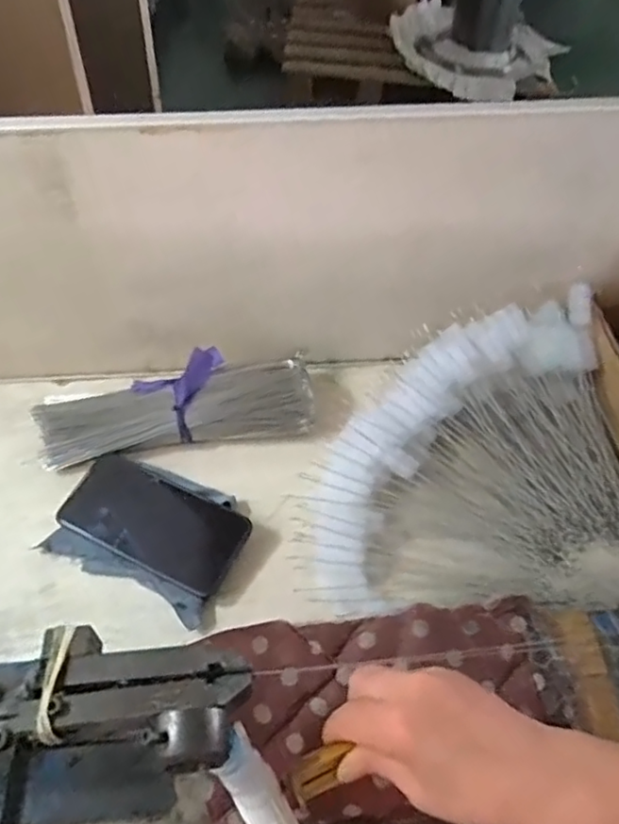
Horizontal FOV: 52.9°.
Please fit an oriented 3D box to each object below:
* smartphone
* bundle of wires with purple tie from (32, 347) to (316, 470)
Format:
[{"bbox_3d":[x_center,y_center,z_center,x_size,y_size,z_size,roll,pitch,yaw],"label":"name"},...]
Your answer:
[{"bbox_3d":[-0.135,0.094,0.543,0.155,0.012,0.076,25,69,10],"label":"smartphone"},{"bbox_3d":[-0.125,-0.006,0.592,0.254,0.062,0.076,-6,51,-9],"label":"bundle of wires with purple tie"}]

